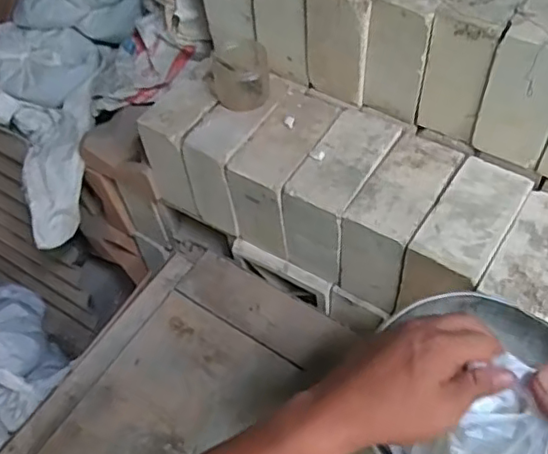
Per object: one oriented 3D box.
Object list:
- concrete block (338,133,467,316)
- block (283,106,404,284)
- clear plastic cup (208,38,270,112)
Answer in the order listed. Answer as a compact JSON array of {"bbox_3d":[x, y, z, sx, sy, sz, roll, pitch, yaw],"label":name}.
[{"bbox_3d":[0.195,-0.005,0.950,0.102,0.192,0.200,27,57,22],"label":"concrete block"},{"bbox_3d":[0.110,-0.052,0.980,0.100,0.179,0.208,24,57,20],"label":"block"},{"bbox_3d":[-0.056,-0.246,0.973,0.090,0.070,0.090,-1,52,2],"label":"clear plastic cup"}]

